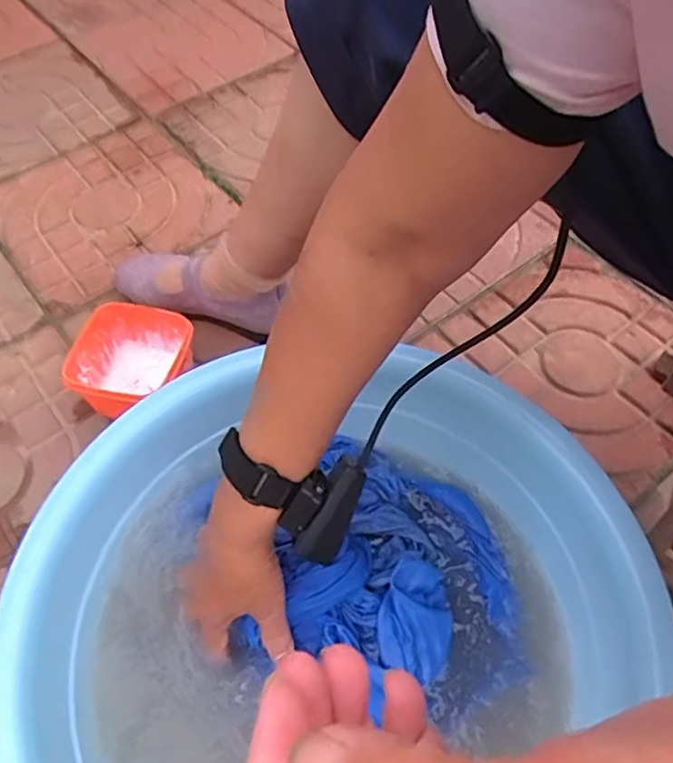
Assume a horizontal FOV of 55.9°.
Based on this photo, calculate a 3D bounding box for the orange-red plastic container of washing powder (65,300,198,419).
[{"bbox_3d":[-0.209,-0.013,0.662,0.110,0.079,0.110,0,55,0],"label":"orange-red plastic container of washing powder"}]

